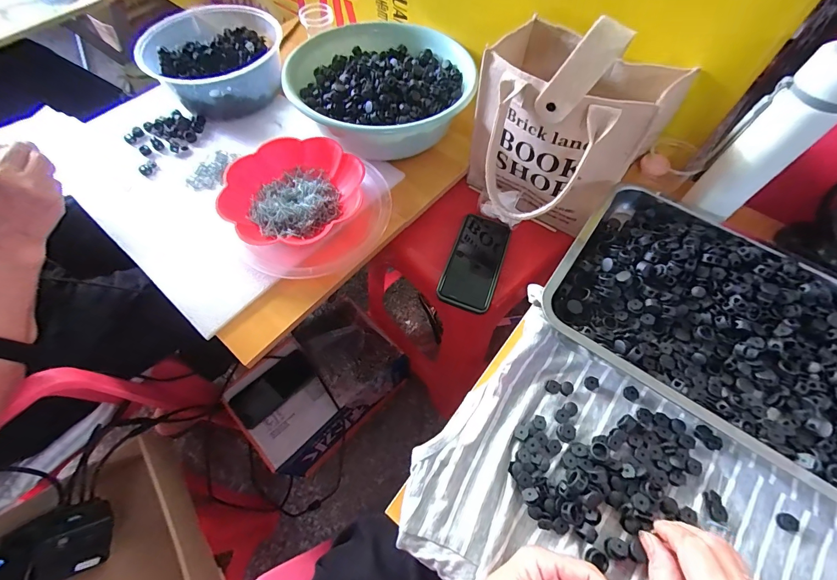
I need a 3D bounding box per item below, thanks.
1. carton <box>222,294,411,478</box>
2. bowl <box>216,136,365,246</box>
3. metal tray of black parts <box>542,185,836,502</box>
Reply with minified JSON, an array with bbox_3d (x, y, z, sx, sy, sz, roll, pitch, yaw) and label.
[{"bbox_3d":[-0.215,0.217,0.821,0.220,0.231,0.323,41,69,19],"label":"carton"},{"bbox_3d":[-0.185,-0.145,0.541,0.199,0.050,0.173,-37,68,-18],"label":"bowl"},{"bbox_3d":[0.341,0.025,0.404,0.340,0.034,0.261,34,67,17],"label":"metal tray of black parts"}]

